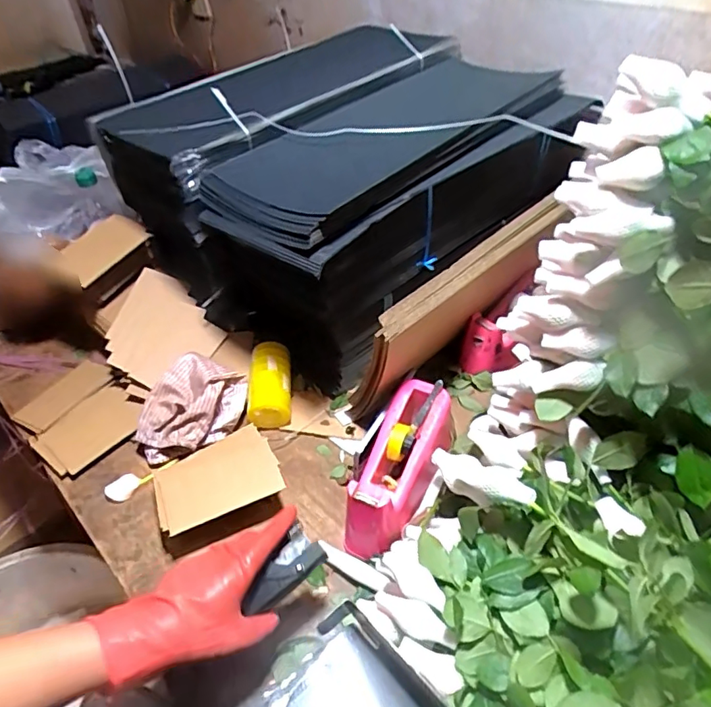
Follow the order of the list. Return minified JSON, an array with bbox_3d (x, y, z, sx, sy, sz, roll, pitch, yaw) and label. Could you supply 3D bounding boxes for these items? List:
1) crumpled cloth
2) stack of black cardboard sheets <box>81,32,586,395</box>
[{"bbox_3d":[-0.233,0.072,0.735,0.163,0.072,0.110,-32,51,-26],"label":"crumpled cloth"},{"bbox_3d":[0.009,-0.270,0.859,0.564,0.310,0.550,33,55,31],"label":"stack of black cardboard sheets"}]

